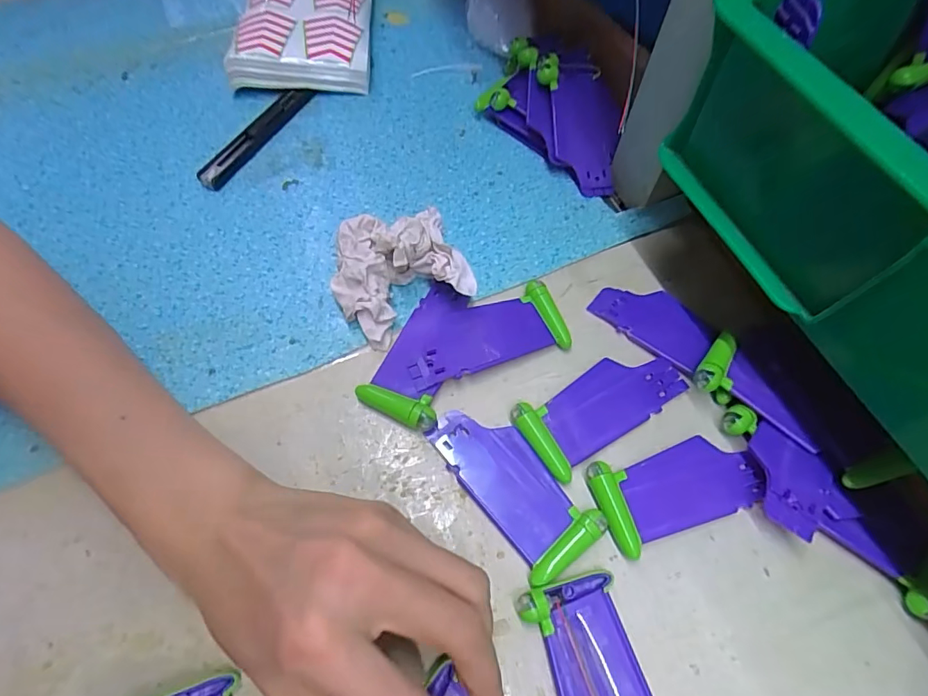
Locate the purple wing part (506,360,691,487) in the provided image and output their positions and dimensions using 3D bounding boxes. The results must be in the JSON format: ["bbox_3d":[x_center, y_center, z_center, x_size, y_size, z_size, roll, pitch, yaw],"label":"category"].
[{"bbox_3d":[0.071,0.028,0.260,0.089,0.007,0.041,-32,66,-17],"label":"purple wing part"}]

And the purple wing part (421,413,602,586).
[{"bbox_3d":[0.022,0.063,0.240,0.038,0.007,0.087,-34,67,-18],"label":"purple wing part"}]

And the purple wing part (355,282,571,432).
[{"bbox_3d":[-0.004,-0.005,0.275,0.114,0.013,0.066,-29,65,-16],"label":"purple wing part"}]

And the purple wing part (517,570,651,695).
[{"bbox_3d":[0.055,0.140,0.202,0.040,0.008,0.087,-13,62,-8],"label":"purple wing part"}]

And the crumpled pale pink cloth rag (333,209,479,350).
[{"bbox_3d":[-0.039,-0.043,0.278,0.067,0.038,0.063,-23,64,-13],"label":"crumpled pale pink cloth rag"}]

